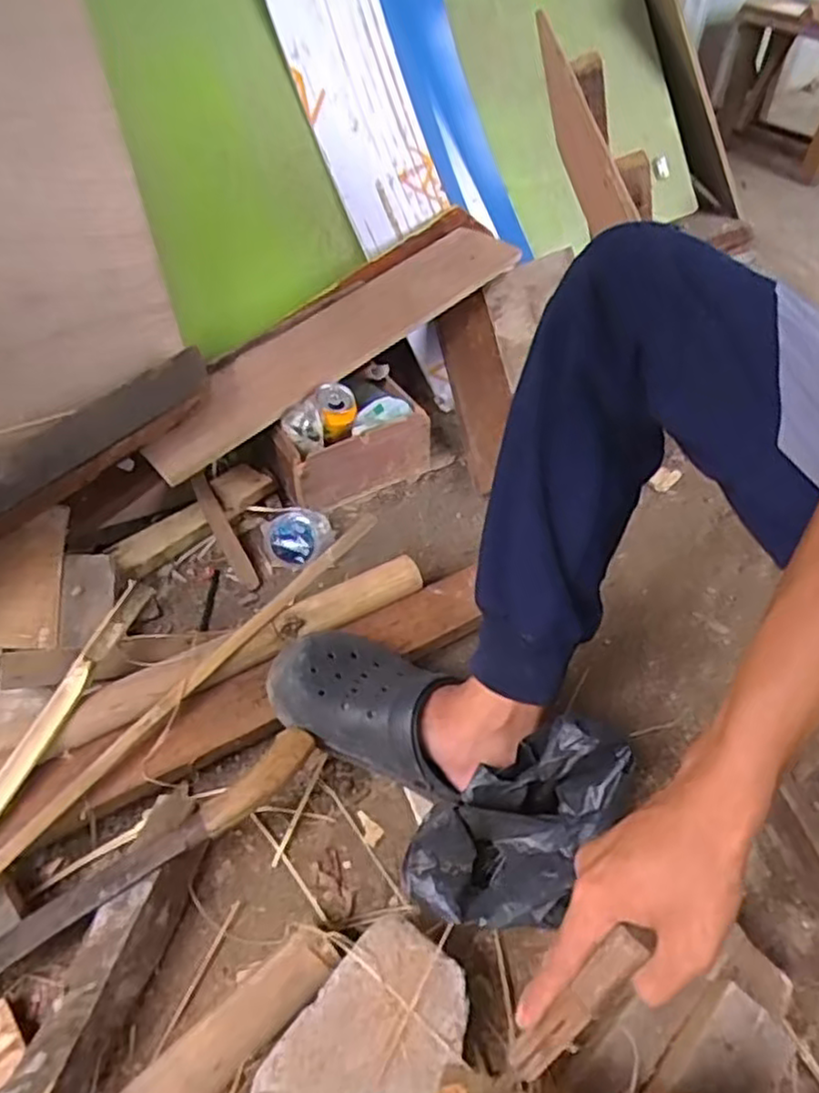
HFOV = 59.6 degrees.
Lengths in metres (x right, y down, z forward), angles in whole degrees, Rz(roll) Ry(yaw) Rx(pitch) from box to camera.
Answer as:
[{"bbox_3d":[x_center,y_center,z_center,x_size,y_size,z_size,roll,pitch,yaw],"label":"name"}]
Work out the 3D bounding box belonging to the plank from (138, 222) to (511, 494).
[{"bbox_3d":[-0.088,-0.288,0.967,0.628,0.034,0.092,-39,100,-24],"label":"plank"}]

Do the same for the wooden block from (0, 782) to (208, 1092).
[{"bbox_3d":[-0.240,0.342,0.582,0.056,0.068,0.279,11,48,8],"label":"wooden block"}]

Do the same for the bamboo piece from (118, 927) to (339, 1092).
[{"bbox_3d":[-0.137,0.381,0.558,0.179,0.052,0.045,-33,57,-28],"label":"bamboo piece"}]

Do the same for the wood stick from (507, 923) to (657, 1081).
[{"bbox_3d":[0.091,0.245,0.381,0.022,0.114,0.013,44,18,31],"label":"wood stick"}]

